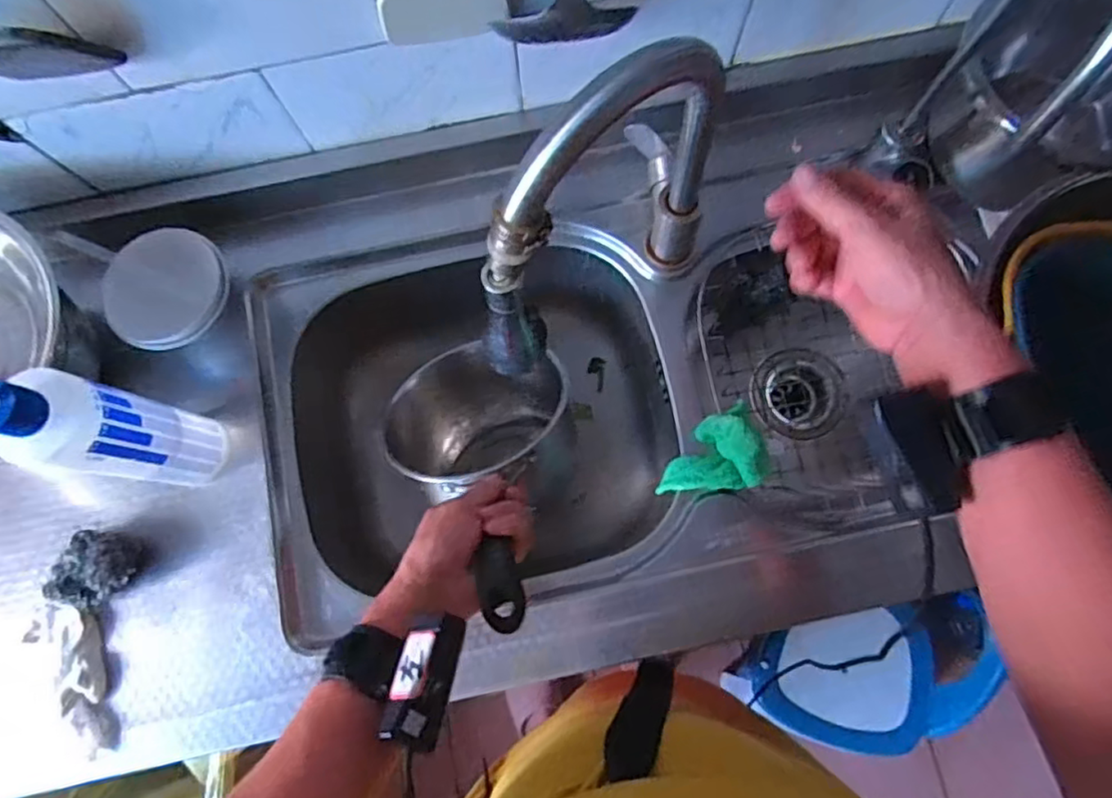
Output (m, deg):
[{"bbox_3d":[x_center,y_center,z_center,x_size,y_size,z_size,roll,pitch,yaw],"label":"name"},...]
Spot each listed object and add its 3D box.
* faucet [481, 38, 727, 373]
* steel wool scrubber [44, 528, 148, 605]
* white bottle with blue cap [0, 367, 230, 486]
[{"bbox_3d":[0.045,-0.131,0.455,0.083,0.288,0.246,32,80,7],"label":"faucet"},{"bbox_3d":[-0.398,0.147,0.554,0.070,0.047,0.064,0,78,1],"label":"steel wool scrubber"},{"bbox_3d":[-0.327,0.031,0.488,0.056,0.216,0.068,13,78,4],"label":"white bottle with blue cap"}]

